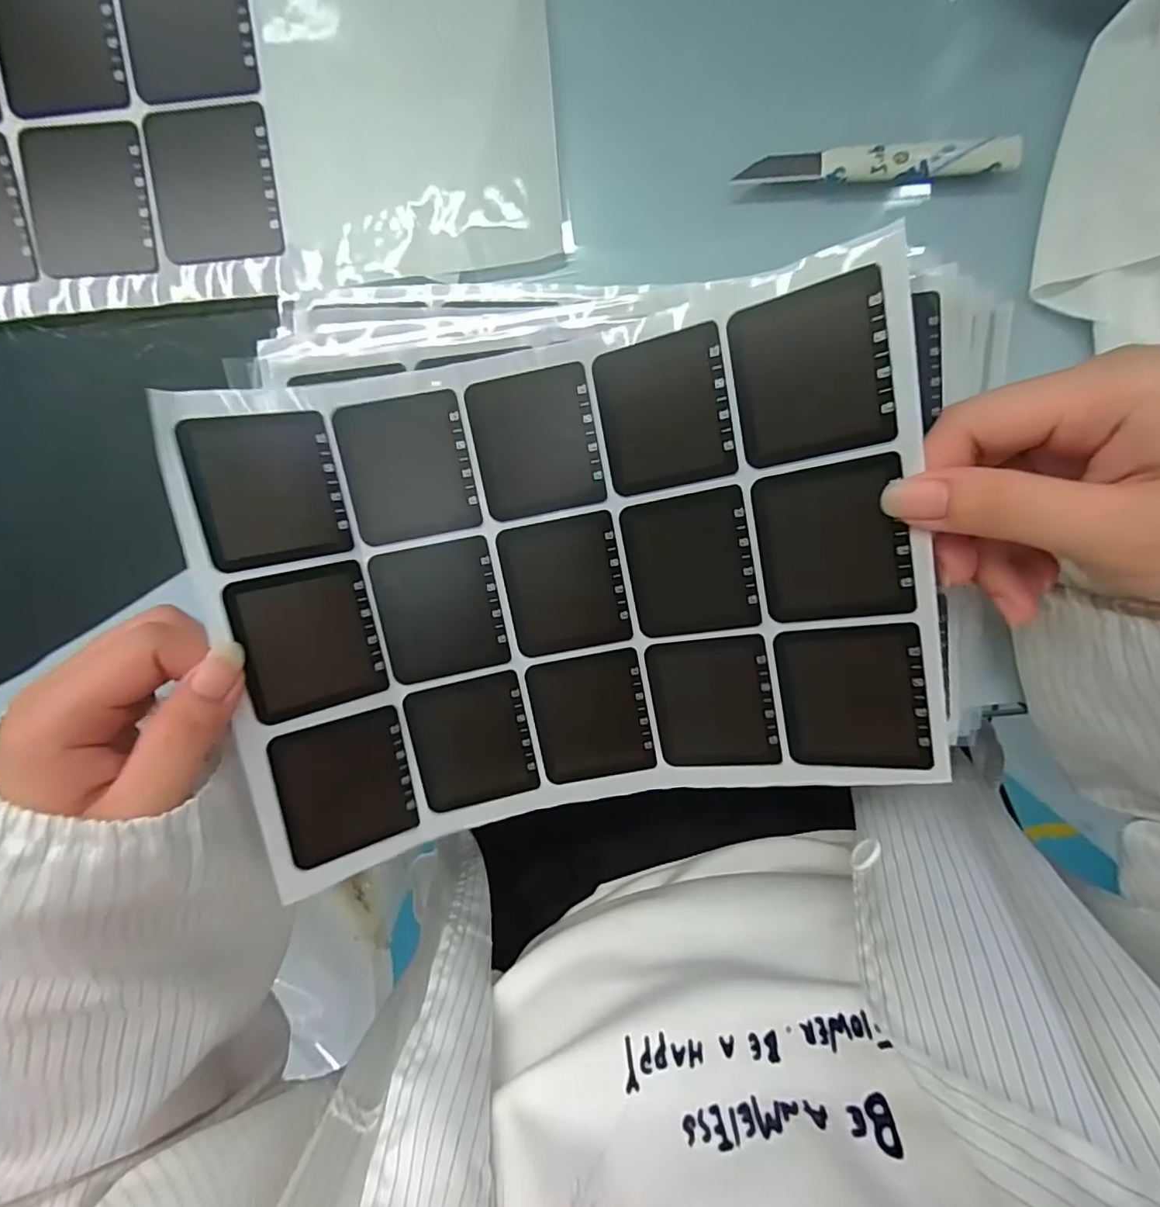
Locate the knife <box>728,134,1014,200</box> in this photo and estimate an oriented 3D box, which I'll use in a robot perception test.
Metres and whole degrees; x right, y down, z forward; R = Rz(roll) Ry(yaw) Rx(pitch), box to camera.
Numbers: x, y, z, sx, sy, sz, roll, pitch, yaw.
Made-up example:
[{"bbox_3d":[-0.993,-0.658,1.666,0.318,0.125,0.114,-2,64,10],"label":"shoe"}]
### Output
[{"bbox_3d":[0.116,-0.169,0.216,0.105,0.004,0.017,1,99,2],"label":"knife"}]

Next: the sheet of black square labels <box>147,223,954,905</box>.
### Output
[{"bbox_3d":[-0.005,-0.003,0.217,0.249,0.042,0.187,-10,98,4],"label":"sheet of black square labels"}]

